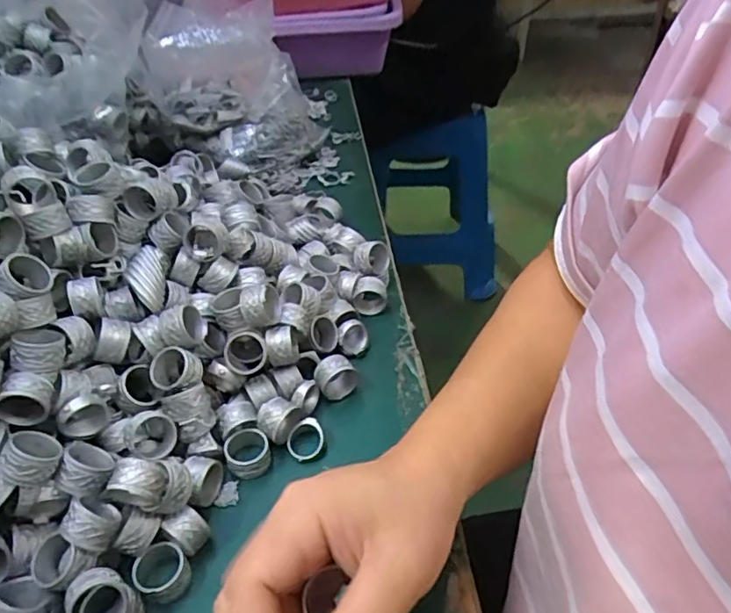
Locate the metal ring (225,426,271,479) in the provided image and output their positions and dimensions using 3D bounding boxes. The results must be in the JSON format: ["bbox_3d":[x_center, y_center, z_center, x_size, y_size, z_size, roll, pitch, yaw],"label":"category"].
[{"bbox_3d":[-0.075,0.093,0.368,0.027,0.018,0.025,-2,42,2],"label":"metal ring"}]

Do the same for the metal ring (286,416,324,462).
[{"bbox_3d":[-0.039,0.086,0.375,0.024,0.011,0.023,-2,42,2],"label":"metal ring"}]

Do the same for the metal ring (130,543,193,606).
[{"bbox_3d":[-0.111,0.145,0.315,0.027,0.015,0.028,-2,42,2],"label":"metal ring"}]

